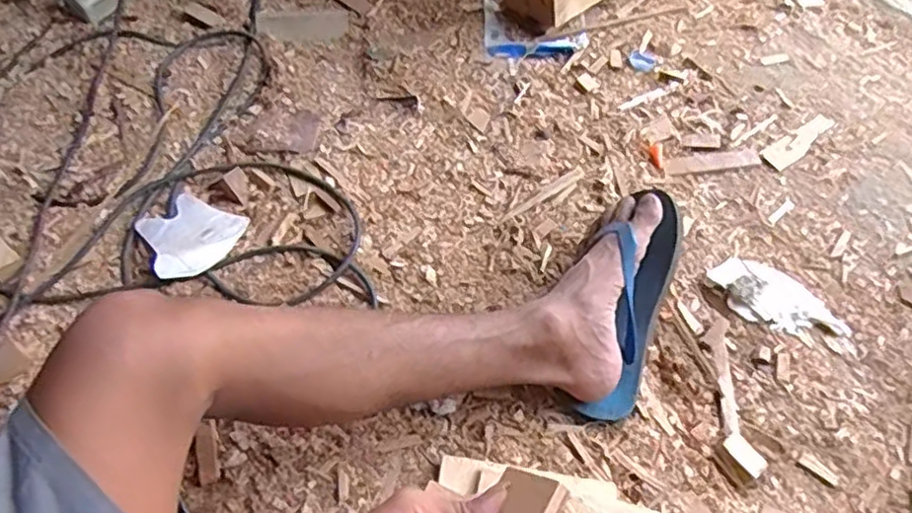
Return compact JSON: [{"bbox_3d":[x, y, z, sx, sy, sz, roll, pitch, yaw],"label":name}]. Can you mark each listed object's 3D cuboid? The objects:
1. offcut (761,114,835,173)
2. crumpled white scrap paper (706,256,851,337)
[{"bbox_3d":[0.446,-0.151,0.864,0.118,0.006,0.034,-32,63,-22],"label":"offcut"},{"bbox_3d":[0.355,0.049,0.737,0.084,0.018,0.139,-33,64,-23],"label":"crumpled white scrap paper"}]

